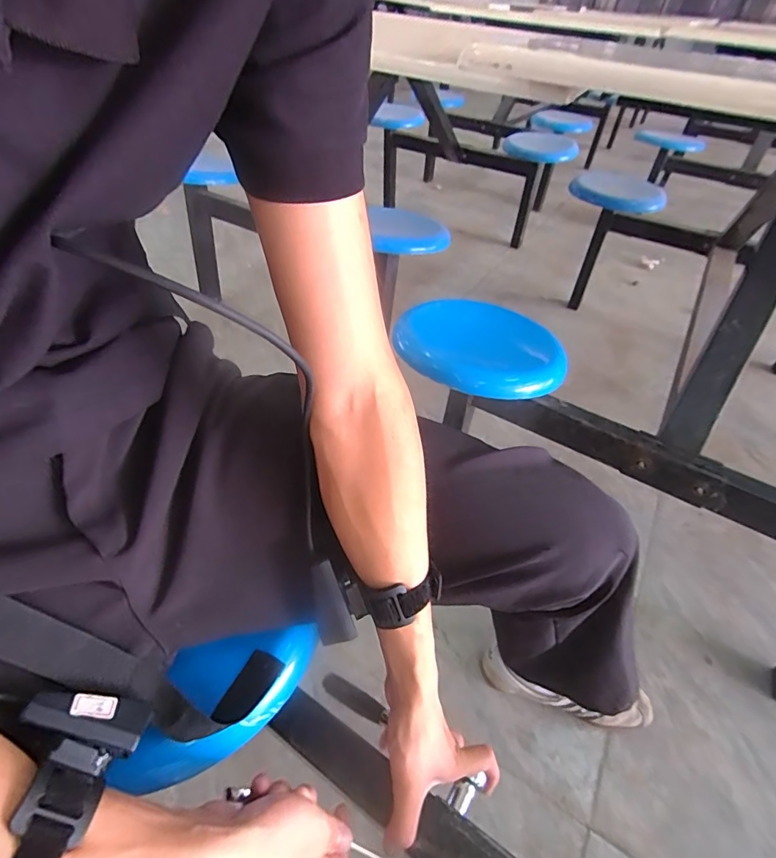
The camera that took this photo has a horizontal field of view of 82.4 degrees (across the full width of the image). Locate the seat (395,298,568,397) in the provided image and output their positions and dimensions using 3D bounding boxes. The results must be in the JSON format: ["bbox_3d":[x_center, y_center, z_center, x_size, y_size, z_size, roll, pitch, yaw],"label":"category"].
[{"bbox_3d":[0.146,-0.141,0.737,0.279,0.043,0.244,-10,47,-16],"label":"seat"}]

